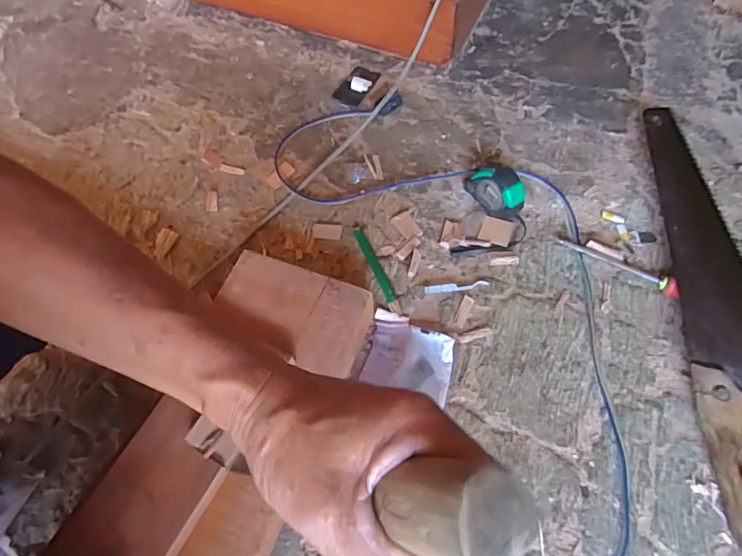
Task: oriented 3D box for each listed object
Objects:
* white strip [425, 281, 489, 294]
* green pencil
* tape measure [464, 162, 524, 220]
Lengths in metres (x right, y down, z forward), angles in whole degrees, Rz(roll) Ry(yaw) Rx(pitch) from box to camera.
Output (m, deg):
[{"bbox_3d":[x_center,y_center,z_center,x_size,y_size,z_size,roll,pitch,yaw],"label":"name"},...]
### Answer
[{"bbox_3d":[0.103,0.011,0.581,0.076,0.004,0.014,-4,61,-1],"label":"white strip"},{"bbox_3d":[0.008,-0.011,0.588,0.013,0.006,0.125,-20,62,-10],"label":"green pencil"},{"bbox_3d":[0.159,-0.117,0.622,0.033,0.054,0.081,-33,65,-16],"label":"tape measure"}]

